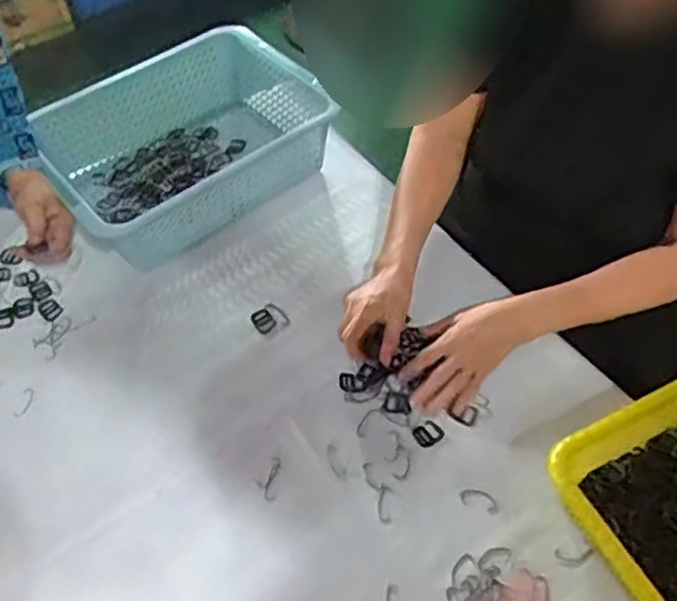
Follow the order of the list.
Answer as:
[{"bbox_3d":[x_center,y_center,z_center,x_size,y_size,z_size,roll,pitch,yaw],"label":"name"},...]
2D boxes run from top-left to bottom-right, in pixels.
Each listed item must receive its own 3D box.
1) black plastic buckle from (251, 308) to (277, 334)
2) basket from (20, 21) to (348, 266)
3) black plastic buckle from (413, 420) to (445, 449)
[{"bbox_3d":[-0.095,0.025,0.852,0.024,0.004,0.033,-37,59,-22],"label":"black plastic buckle"},{"bbox_3d":[-0.226,-0.230,0.973,0.359,0.111,0.283,-34,58,-20],"label":"basket"},{"bbox_3d":[0.099,0.147,0.752,0.031,0.004,0.026,-32,57,-19],"label":"black plastic buckle"}]

